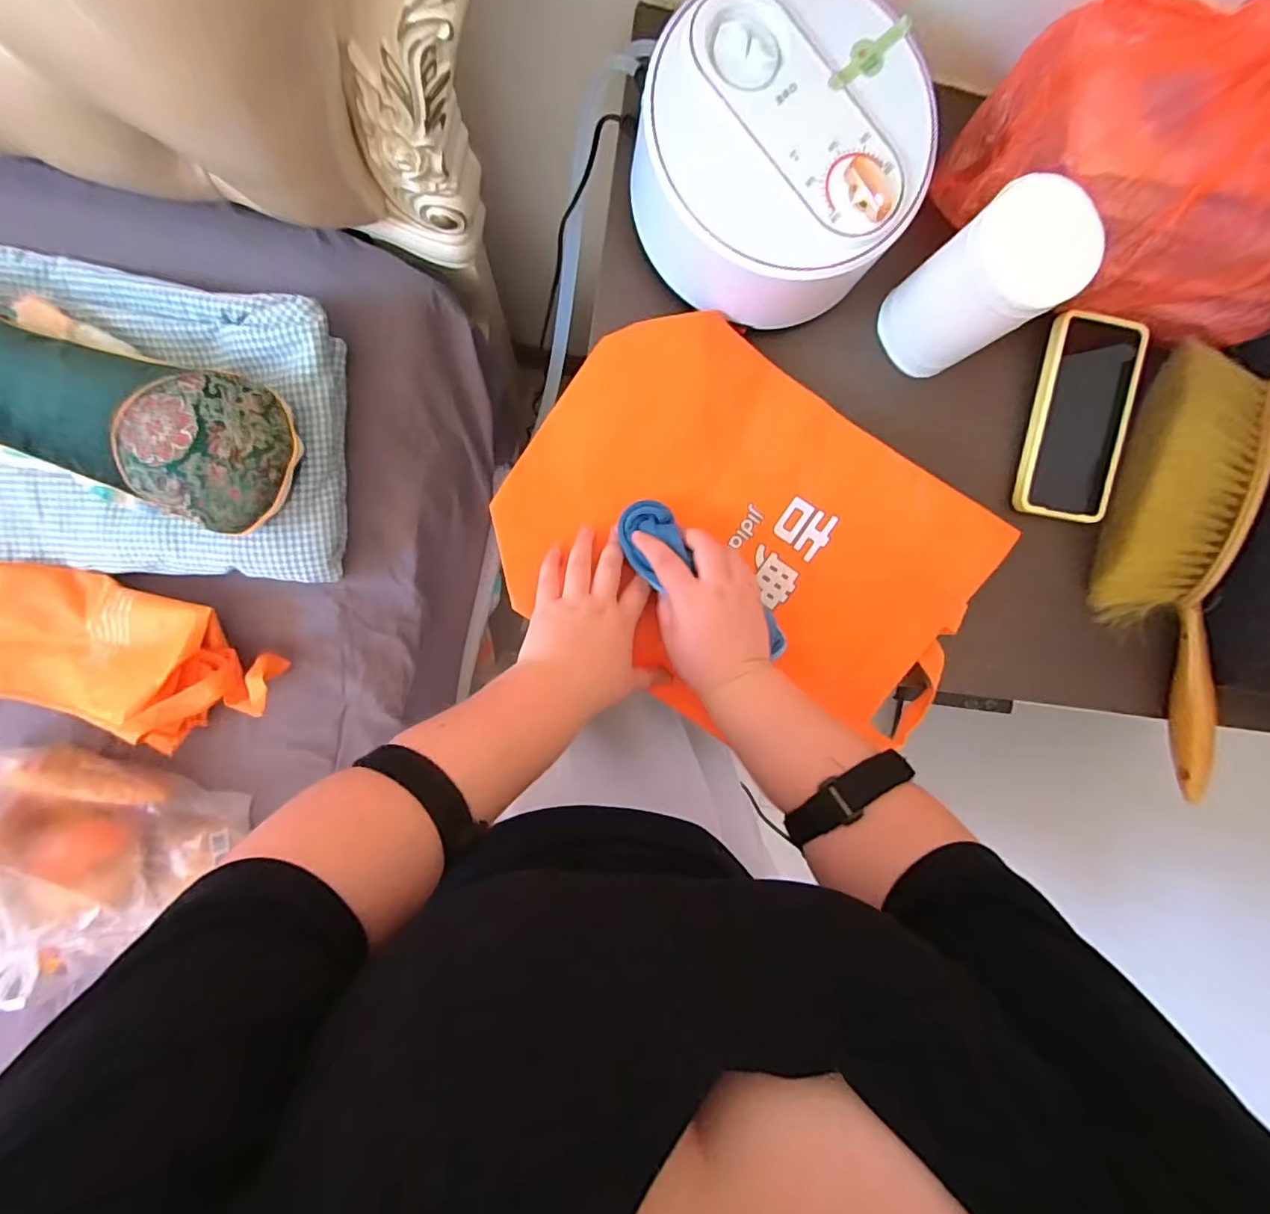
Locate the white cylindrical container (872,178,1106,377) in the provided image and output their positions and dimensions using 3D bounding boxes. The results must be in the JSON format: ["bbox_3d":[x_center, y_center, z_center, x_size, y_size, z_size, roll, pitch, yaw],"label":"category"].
[{"bbox_3d":[0.253,-0.235,0.407,0.074,0.126,0.077,0,92,-6],"label":"white cylindrical container"}]

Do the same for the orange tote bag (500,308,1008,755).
[{"bbox_3d":[0.088,-0.043,0.436,0.366,0.062,0.266,33,88,-7],"label":"orange tote bag"}]

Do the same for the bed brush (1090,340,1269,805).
[{"bbox_3d":[0.472,-0.020,0.473,0.107,0.059,0.383,-1,92,-6],"label":"bed brush"}]

